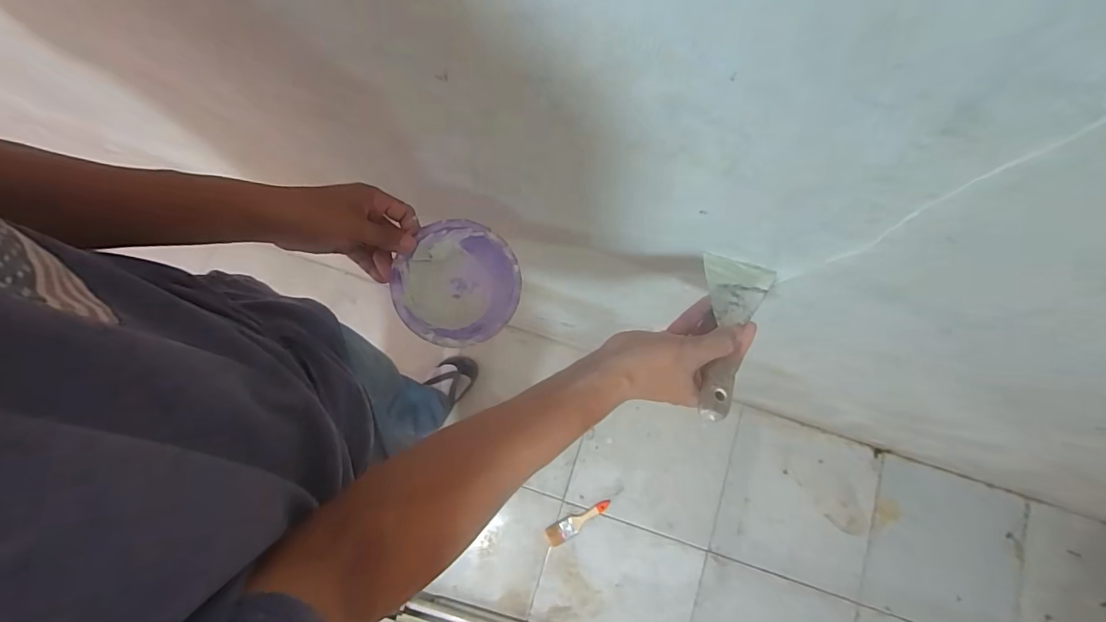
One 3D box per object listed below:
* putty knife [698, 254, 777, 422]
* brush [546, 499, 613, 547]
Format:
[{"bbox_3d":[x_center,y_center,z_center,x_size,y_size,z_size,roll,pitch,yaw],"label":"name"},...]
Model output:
[{"bbox_3d":[0.164,0.021,0.439,0.066,0.014,0.172,18,56,5],"label":"putty knife"},{"bbox_3d":[0.069,0.562,1.267,0.187,0.010,0.049,-26,77,-5],"label":"brush"}]

